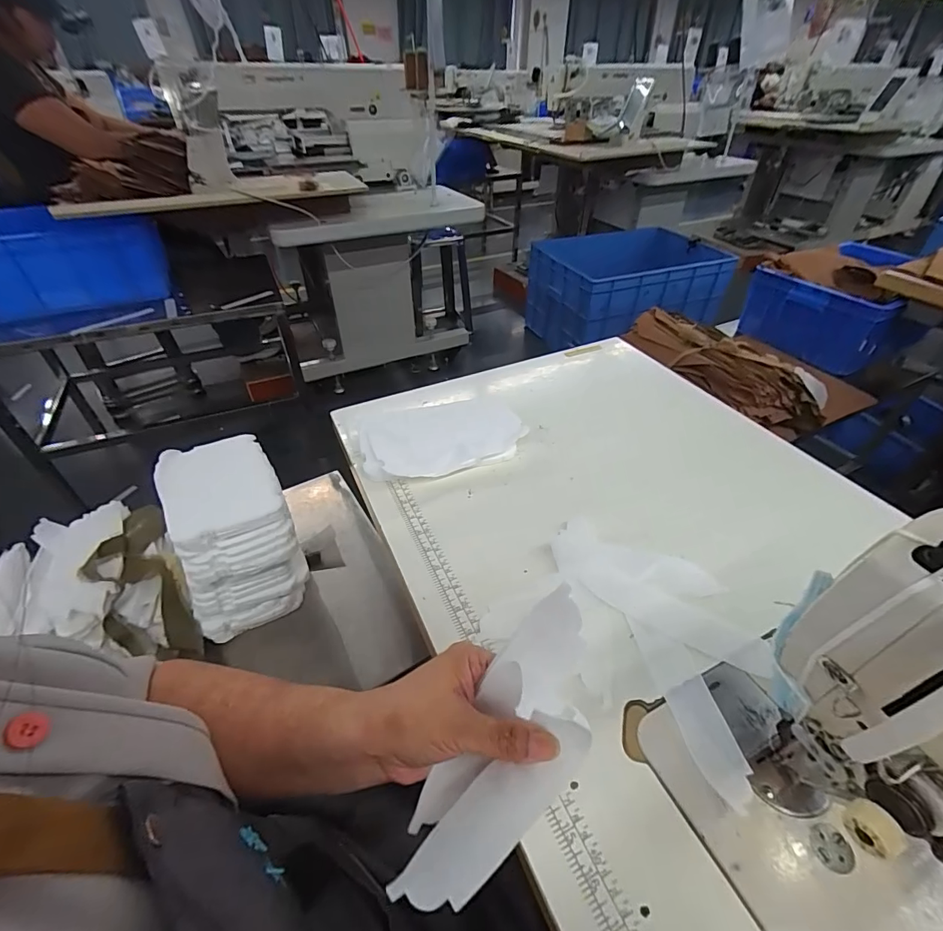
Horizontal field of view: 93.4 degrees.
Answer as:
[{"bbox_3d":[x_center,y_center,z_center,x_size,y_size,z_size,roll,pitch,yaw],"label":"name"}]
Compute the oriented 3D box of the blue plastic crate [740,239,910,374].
[{"bbox_3d":[1.080,-0.477,1.342,0.428,0.216,0.356,-28,49,-28],"label":"blue plastic crate"}]

